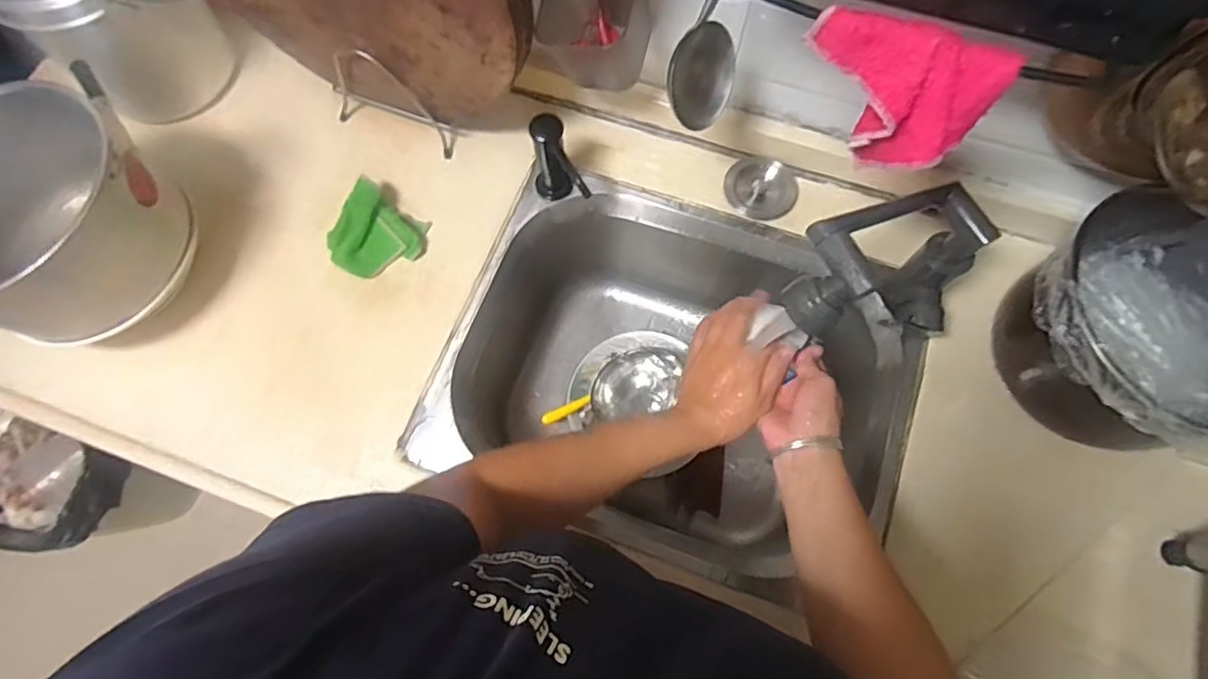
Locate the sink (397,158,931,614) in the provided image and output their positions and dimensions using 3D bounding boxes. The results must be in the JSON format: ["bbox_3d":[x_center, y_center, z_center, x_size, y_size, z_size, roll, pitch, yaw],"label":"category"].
[{"bbox_3d":[0.089,0.052,0.776,0.502,0.228,0.429,19,72,7],"label":"sink"}]

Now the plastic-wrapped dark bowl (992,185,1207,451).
[{"bbox_3d":[0.515,0.006,0.592,0.225,0.180,0.221,0,71,1],"label":"plastic-wrapped dark bowl"}]

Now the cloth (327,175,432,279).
[{"bbox_3d":[-0.268,-0.123,0.710,0.095,0.044,0.099,30,74,10],"label":"cloth"}]

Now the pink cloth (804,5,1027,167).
[{"bbox_3d":[0.191,-0.161,0.406,0.122,0.083,0.042,21,73,8],"label":"pink cloth"}]

